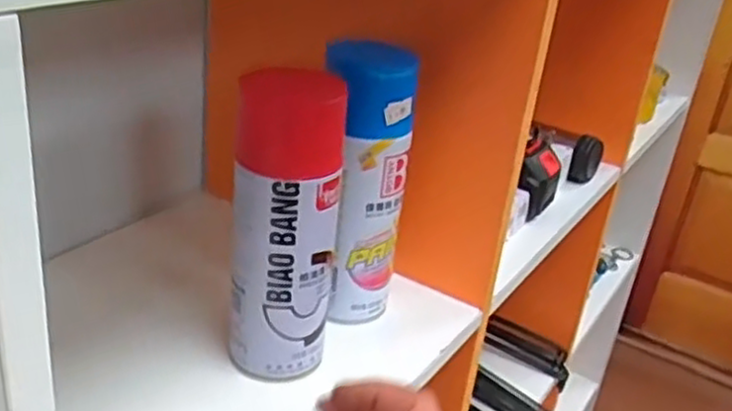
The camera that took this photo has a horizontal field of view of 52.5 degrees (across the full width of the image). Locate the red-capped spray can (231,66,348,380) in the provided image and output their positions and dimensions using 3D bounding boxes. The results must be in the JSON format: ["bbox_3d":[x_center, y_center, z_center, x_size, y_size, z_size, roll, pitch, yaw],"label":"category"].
[{"bbox_3d":[-0.049,0.012,0.465,0.063,0.196,0.056,6,27,-2],"label":"red-capped spray can"}]

